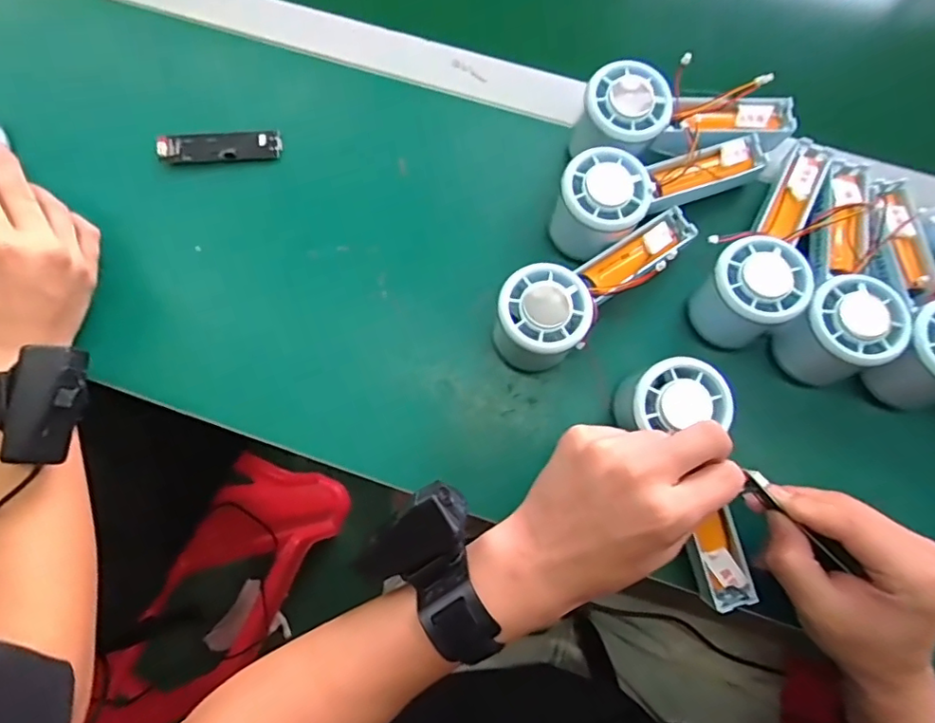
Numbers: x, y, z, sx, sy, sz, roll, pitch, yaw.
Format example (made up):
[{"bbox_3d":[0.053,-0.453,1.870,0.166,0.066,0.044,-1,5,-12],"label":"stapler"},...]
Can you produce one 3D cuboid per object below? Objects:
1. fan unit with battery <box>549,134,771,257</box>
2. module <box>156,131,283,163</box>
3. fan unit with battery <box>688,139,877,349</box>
[{"bbox_3d":[0.128,-0.123,0.390,0.149,0.058,0.054,-25,78,-5],"label":"fan unit with battery"},{"bbox_3d":[-0.190,-0.164,0.435,0.091,0.009,0.023,-6,77,-1],"label":"module"},{"bbox_3d":[0.202,-0.080,0.372,0.065,0.051,0.156,34,80,8],"label":"fan unit with battery"}]

